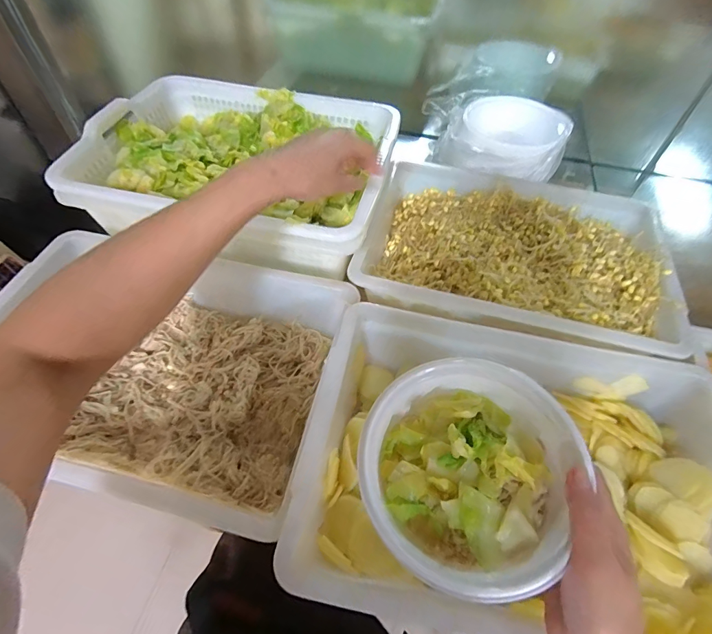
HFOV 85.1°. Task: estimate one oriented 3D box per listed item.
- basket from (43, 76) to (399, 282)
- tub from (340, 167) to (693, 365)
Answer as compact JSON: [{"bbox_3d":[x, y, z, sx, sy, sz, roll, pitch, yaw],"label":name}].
[{"bbox_3d":[-0.154,-0.223,0.558,0.399,0.084,0.324,14,54,7],"label":"basket"},{"bbox_3d":[0.220,-0.102,0.559,0.396,0.085,0.310,14,54,7],"label":"tub"}]

